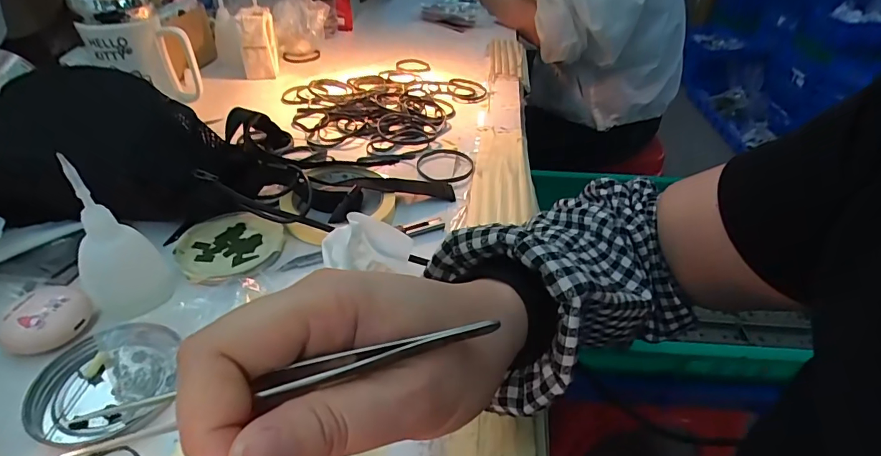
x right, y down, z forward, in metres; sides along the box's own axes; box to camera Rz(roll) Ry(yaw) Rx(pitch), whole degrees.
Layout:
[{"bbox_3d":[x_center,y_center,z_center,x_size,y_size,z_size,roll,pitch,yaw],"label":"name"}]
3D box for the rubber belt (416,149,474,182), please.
[{"bbox_3d":[0.005,-0.067,0.480,0.058,0.007,0.076,3,38,-3],"label":"rubber belt"}]

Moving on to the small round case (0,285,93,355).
[{"bbox_3d":[-0.250,0.059,0.290,0.040,0.019,0.041,3,38,-2],"label":"small round case"}]

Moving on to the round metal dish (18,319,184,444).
[{"bbox_3d":[-0.198,0.089,0.269,0.073,0.008,0.074,3,38,-2],"label":"round metal dish"}]

